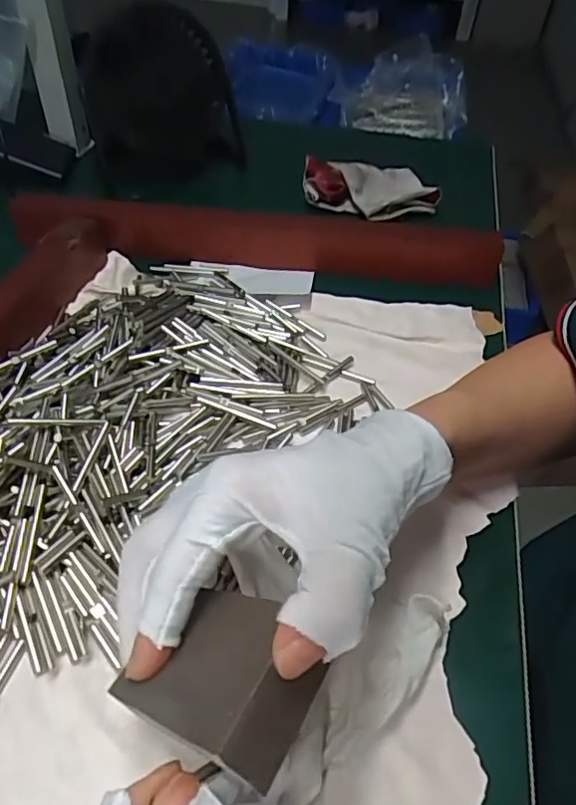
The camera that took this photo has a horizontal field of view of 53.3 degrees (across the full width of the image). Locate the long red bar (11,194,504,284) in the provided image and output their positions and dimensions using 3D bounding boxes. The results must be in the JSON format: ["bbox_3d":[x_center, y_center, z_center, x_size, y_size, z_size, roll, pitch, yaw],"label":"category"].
[{"bbox_3d":[-0.025,-0.138,0.467,0.391,0.031,0.039,5,47,0],"label":"long red bar"}]

